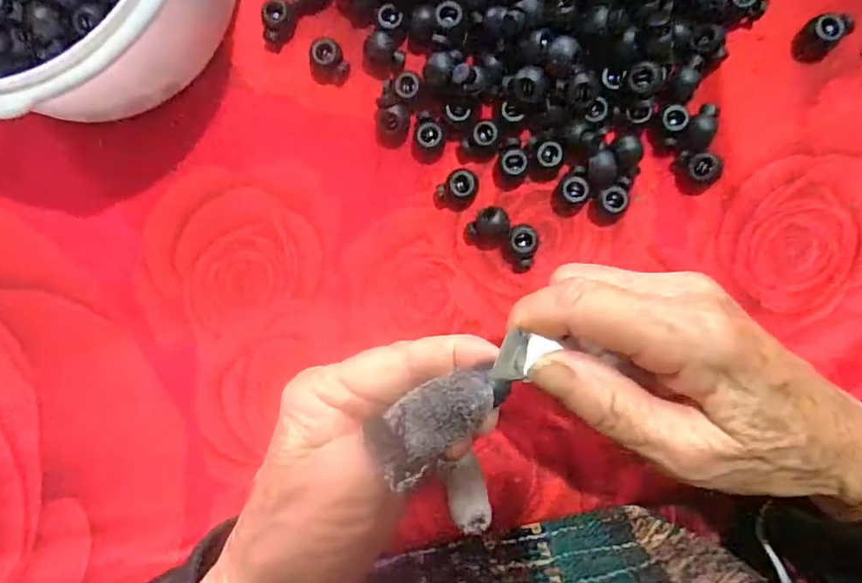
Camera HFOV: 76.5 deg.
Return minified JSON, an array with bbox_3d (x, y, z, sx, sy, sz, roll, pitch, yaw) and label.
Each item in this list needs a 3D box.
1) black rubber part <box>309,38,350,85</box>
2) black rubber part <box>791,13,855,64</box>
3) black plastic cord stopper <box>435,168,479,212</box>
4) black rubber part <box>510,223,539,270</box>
[{"bbox_3d":[-0.049,-0.108,0.261,0.018,0.013,0.018,0,90,3],"label":"black rubber part"},{"bbox_3d":[0.168,-0.109,0.236,0.016,0.010,0.022,43,92,2],"label":"black rubber part"},{"bbox_3d":[0.014,-0.048,0.258,0.020,0.010,0.015,-40,87,5],"label":"black plastic cord stopper"},{"bbox_3d":[0.044,-0.021,0.257,0.013,0.008,0.021,1,90,3],"label":"black rubber part"}]

